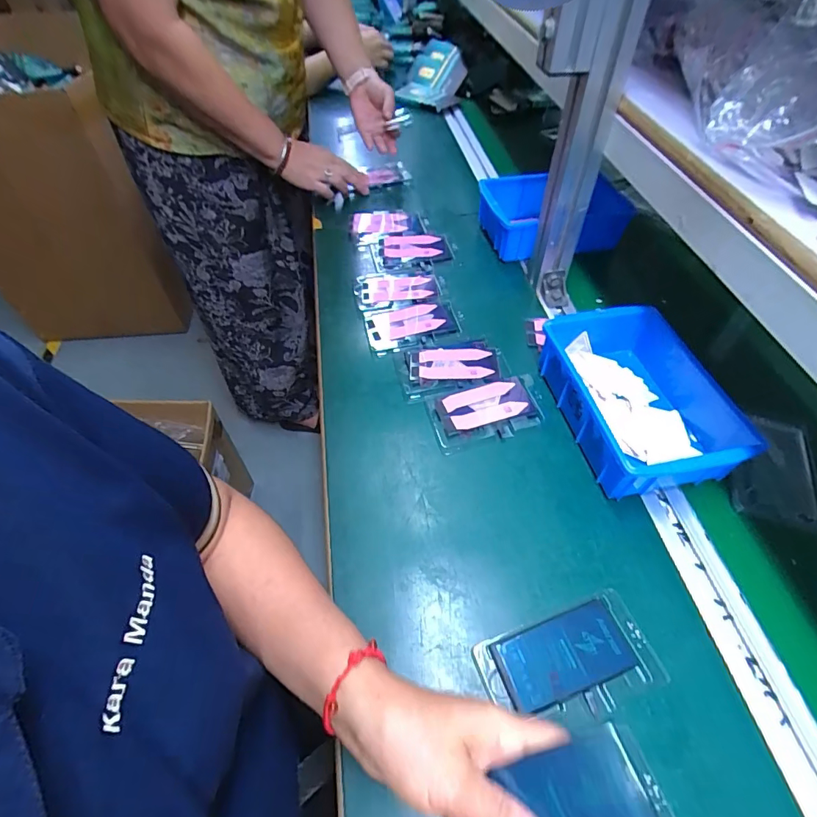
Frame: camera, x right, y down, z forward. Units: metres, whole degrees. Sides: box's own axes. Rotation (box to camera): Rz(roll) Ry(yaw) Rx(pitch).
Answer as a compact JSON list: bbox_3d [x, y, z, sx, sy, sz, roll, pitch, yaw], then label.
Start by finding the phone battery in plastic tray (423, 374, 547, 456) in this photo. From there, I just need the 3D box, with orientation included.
[{"bbox_3d":[0.085,0.004,0.494,0.123,0.009,0.073,-14,53,-6],"label":"phone battery in plastic tray"}]

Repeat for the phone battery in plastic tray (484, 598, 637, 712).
[{"bbox_3d":[0.118,0.191,0.349,0.100,0.007,0.052,-17,54,-9],"label":"phone battery in plastic tray"}]

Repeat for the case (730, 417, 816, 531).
[{"bbox_3d":[0.360,0.058,0.450,0.074,0.008,0.120,14,55,14],"label":"case"}]

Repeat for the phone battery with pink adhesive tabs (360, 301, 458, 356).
[{"bbox_3d":[0.004,-0.106,0.580,0.116,0.006,0.073,-7,53,-1],"label":"phone battery with pink adhesive tabs"}]

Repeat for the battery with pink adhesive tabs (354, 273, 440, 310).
[{"bbox_3d":[-0.015,-0.166,0.627,0.114,0.006,0.072,-6,53,-1],"label":"battery with pink adhesive tabs"}]

